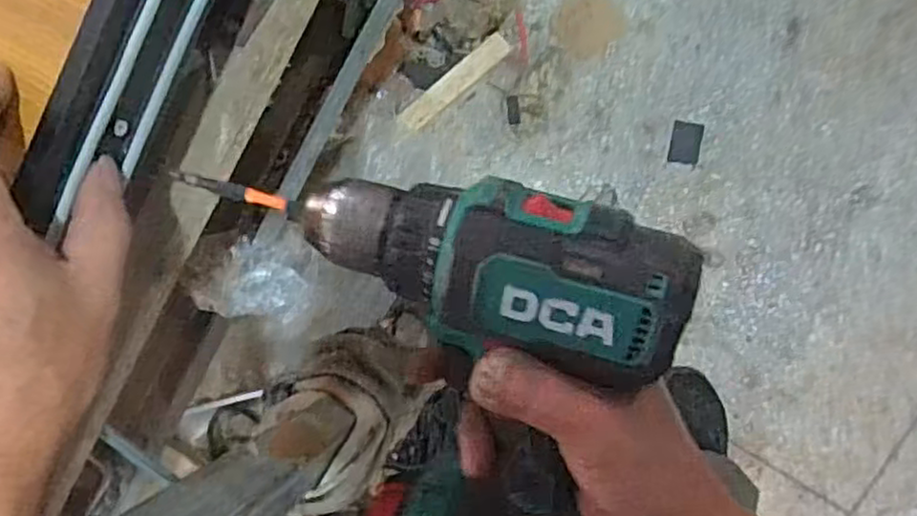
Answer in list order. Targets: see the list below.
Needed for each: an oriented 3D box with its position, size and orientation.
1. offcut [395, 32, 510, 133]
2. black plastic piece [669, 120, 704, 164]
[{"bbox_3d":[-0.007,-0.301,1.212,0.222,0.007,0.041,-40,86,6],"label":"offcut"},{"bbox_3d":[0.384,-0.194,1.192,0.049,0.007,0.068,10,92,7],"label":"black plastic piece"}]

